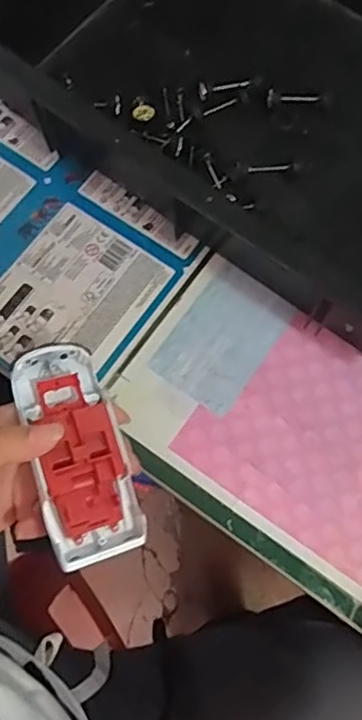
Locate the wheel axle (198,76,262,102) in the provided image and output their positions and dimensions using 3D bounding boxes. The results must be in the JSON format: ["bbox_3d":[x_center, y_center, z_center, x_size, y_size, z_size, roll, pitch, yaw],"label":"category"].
[{"bbox_3d":[0.040,-0.233,0.487,0.055,0.009,0.017,-17,73,-5],"label":"wheel axle"}]

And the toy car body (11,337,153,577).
[{"bbox_3d":[-0.063,0.054,0.345,0.051,0.033,0.129,-17,78,-5],"label":"toy car body"}]

